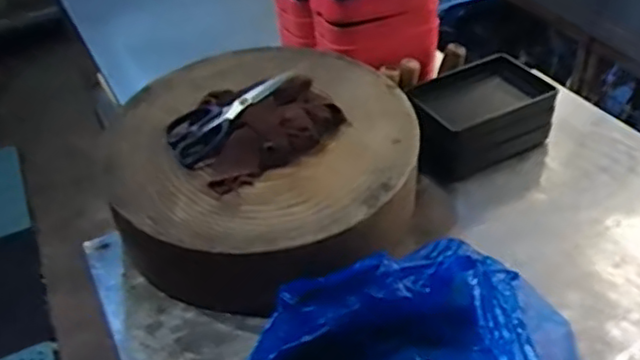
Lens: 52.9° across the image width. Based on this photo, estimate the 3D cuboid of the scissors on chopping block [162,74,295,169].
[{"bbox_3d":[-0.115,-0.087,0.827,0.173,0.025,0.074,-37,47,-6],"label":"scissors on chopping block"}]

